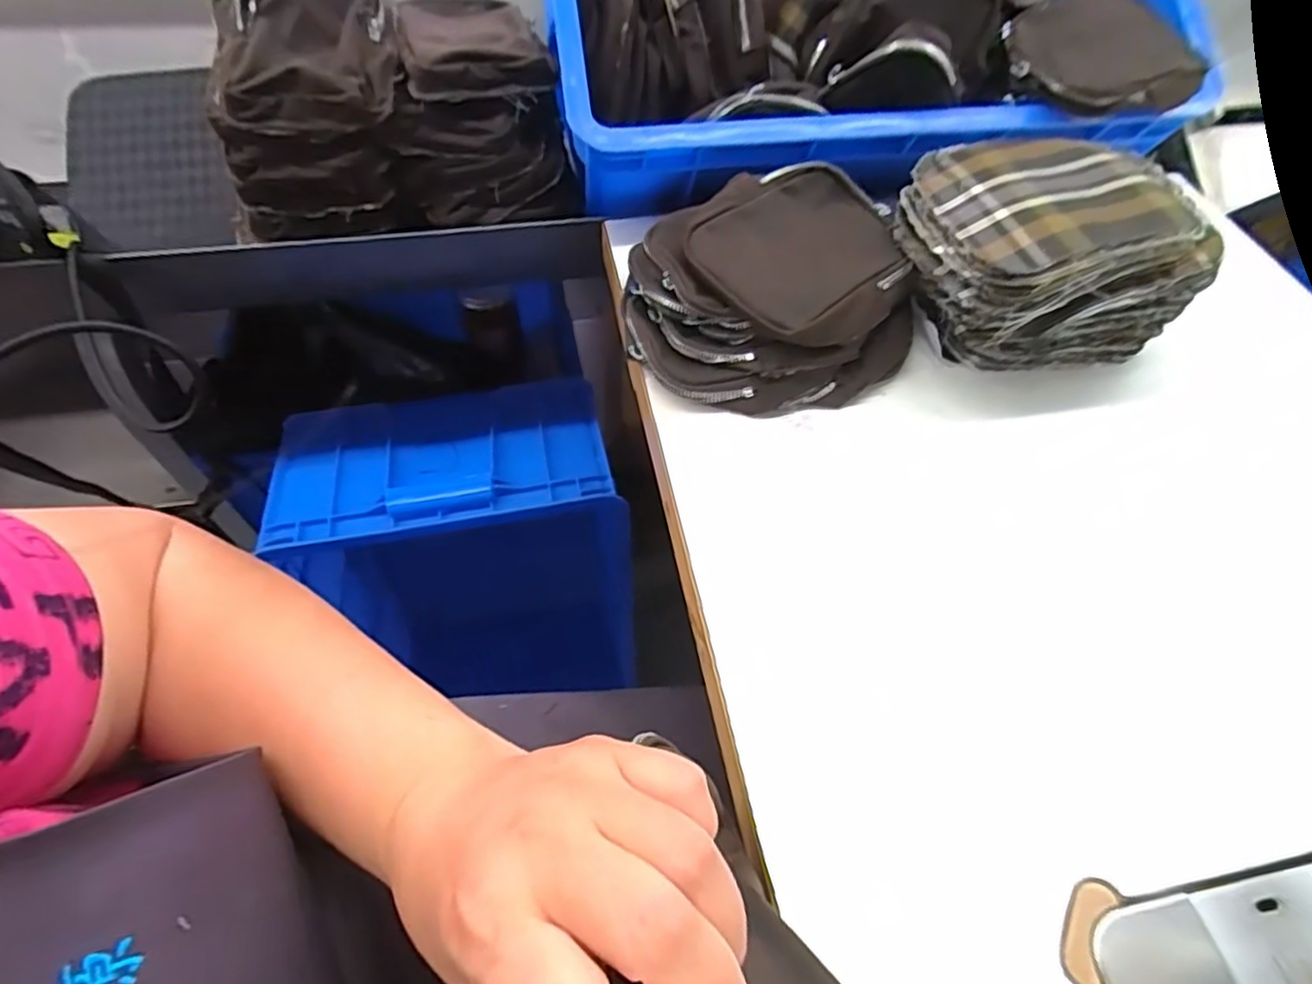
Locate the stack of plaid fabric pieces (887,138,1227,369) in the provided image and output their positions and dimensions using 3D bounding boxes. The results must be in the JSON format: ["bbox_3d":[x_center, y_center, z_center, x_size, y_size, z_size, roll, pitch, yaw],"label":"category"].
[{"bbox_3d":[0.253,-0.157,0.449,0.170,0.099,0.152,-19,59,-14],"label":"stack of plaid fabric pieces"}]

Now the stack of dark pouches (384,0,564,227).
[{"bbox_3d":[-0.137,-0.311,0.536,0.131,0.101,0.160,-5,56,-5],"label":"stack of dark pouches"}]

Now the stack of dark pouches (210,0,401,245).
[{"bbox_3d":[-0.264,-0.302,0.507,0.140,0.123,0.144,-13,57,-10],"label":"stack of dark pouches"}]

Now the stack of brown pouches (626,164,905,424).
[{"bbox_3d":[0.076,-0.135,0.450,0.187,0.065,0.157,-11,57,-9],"label":"stack of brown pouches"}]

